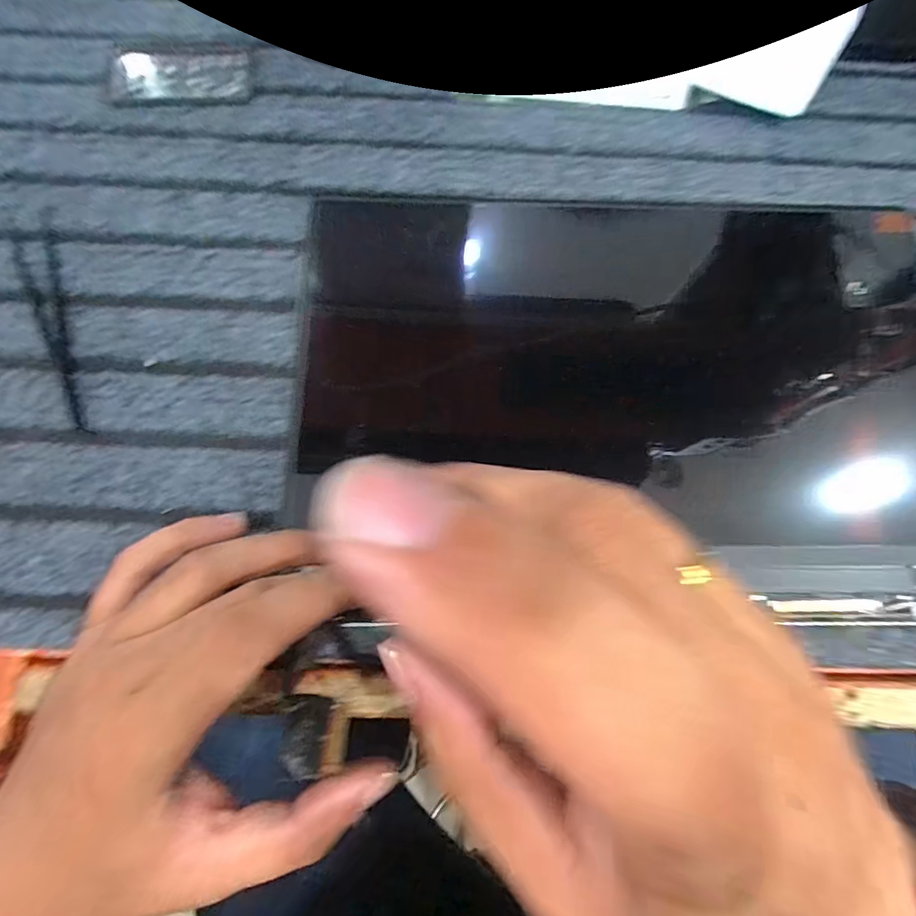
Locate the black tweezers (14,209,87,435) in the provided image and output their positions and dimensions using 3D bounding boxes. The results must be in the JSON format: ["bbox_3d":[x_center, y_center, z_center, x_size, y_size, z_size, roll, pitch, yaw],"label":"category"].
[{"bbox_3d":[-0.196,-0.067,0.230,0.019,0.004,0.117,-17,76,-6],"label":"black tweezers"}]

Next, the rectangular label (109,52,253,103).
[{"bbox_3d":[-0.157,-0.217,0.274,0.076,0.004,0.036,-7,75,-3],"label":"rectangular label"}]

